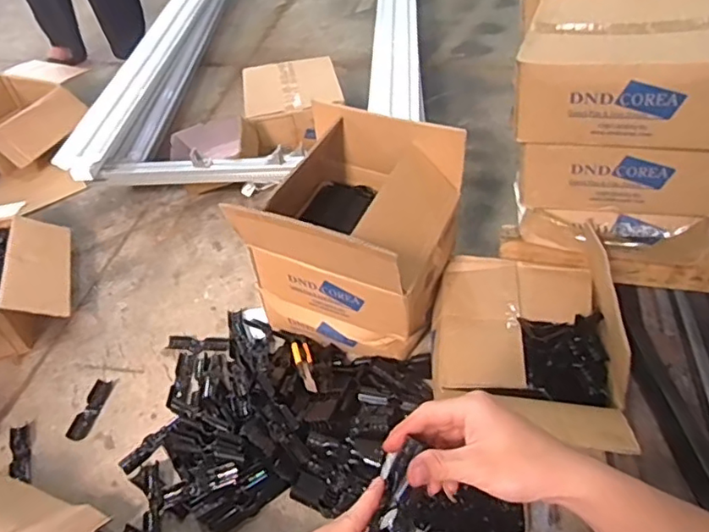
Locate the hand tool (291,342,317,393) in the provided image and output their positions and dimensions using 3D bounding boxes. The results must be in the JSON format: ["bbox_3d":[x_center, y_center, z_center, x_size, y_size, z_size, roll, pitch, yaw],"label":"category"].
[{"bbox_3d":[-0.091,0.186,1.096,0.034,0.013,0.154,-15,29,-9],"label":"hand tool"}]

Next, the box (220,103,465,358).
[{"bbox_3d":[-0.005,-0.044,1.104,0.334,0.349,0.316,14,47,19],"label":"box"}]

